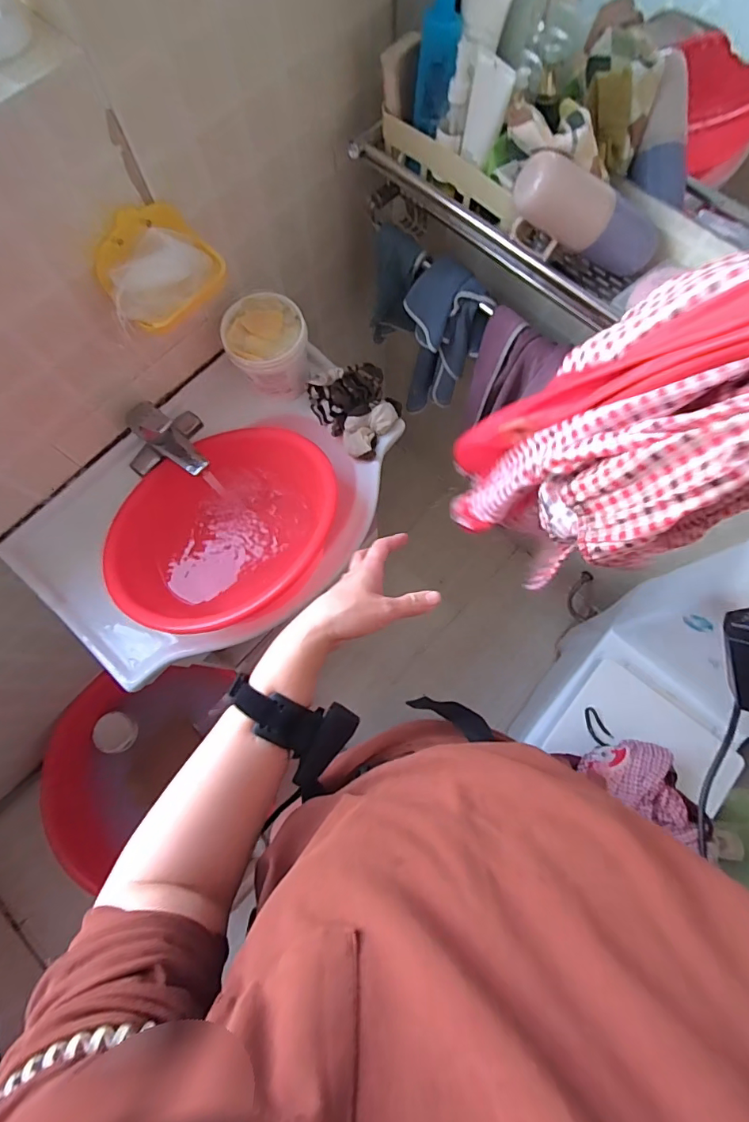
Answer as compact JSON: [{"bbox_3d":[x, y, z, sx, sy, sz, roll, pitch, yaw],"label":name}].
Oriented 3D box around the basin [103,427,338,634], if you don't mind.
[{"bbox_3d":[-0.232,-0.037,0.724,0.309,0.161,0.293,0,74,0],"label":"basin"}]

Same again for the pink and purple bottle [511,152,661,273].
[{"bbox_3d":[0.262,-0.417,0.582,0.193,0.069,0.067,5,71,-31],"label":"pink and purple bottle"}]

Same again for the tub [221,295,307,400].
[{"bbox_3d":[-0.168,-0.340,0.765,0.121,0.099,0.124,0,74,0],"label":"tub"}]

